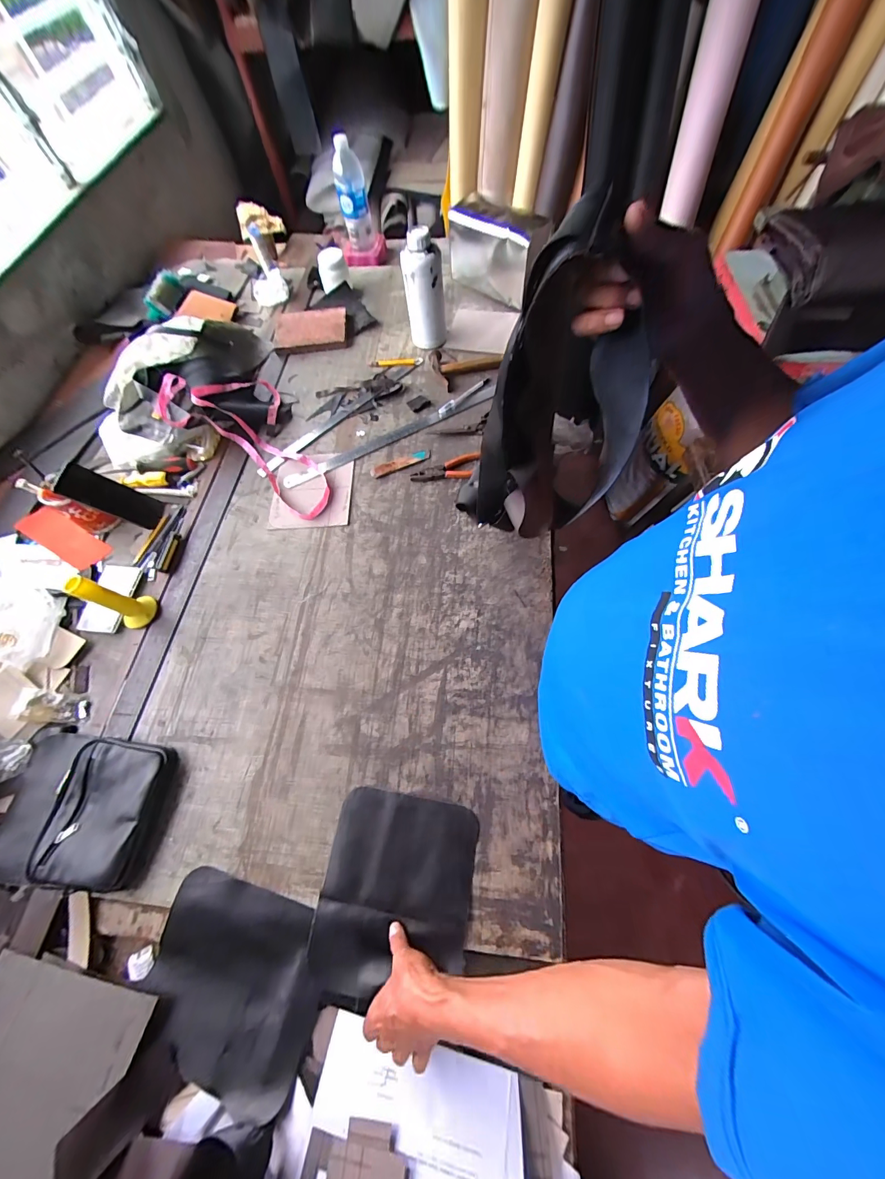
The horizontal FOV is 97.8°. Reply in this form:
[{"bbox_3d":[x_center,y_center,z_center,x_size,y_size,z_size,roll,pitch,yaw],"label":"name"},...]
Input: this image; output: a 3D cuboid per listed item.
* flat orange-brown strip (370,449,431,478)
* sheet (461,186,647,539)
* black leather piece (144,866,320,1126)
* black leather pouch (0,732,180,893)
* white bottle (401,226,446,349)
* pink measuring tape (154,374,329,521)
[{"bbox_3d":[-0.088,-0.267,0.805,0.131,0.010,0.026,-23,66,-7],"label":"flat orange-brown strip"},{"bbox_3d":[0.109,-0.166,0.391,0.140,0.315,0.081,27,68,14],"label":"sheet"},{"bbox_3d":[-0.263,0.487,0.487,0.227,0.032,0.197,13,67,9],"label":"black leather piece"},{"bbox_3d":[-0.542,0.324,0.567,0.240,0.035,0.194,4,66,5],"label":"black leather pouch"},{"bbox_3d":[-0.038,-0.662,0.866,0.087,0.215,0.067,-6,65,1],"label":"white bottle"},{"bbox_3d":[-0.391,-0.309,0.799,0.240,0.093,0.432,-38,69,-13],"label":"pink measuring tape"}]

